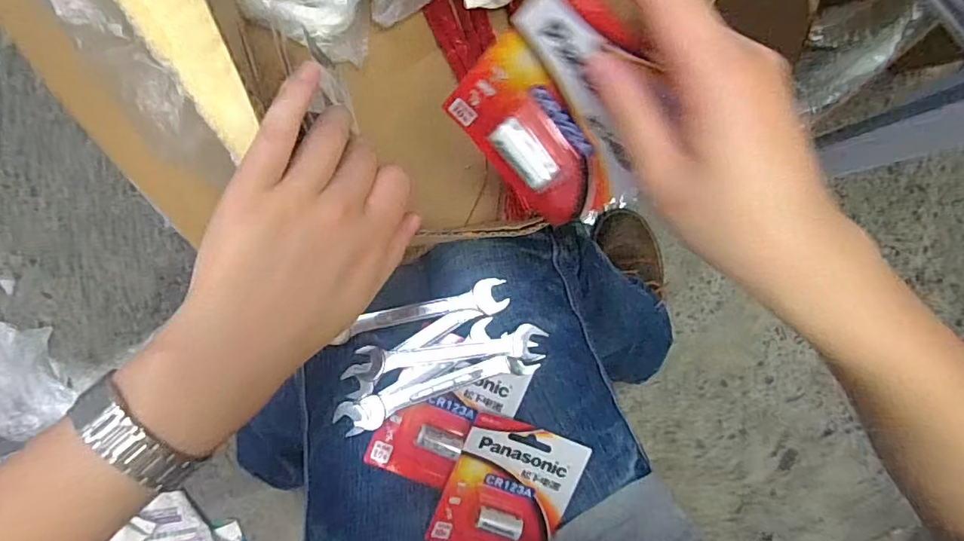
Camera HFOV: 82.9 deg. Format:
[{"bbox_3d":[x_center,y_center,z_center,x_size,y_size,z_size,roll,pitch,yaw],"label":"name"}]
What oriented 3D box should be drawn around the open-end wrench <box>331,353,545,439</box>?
[{"bbox_3d":[-0.034,0.089,0.406,0.148,0.005,0.025,-18,91,-4],"label":"open-end wrench"}]

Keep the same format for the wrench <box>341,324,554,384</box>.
[{"bbox_3d":[-0.027,0.062,0.404,0.146,0.009,0.026,-7,90,-4],"label":"wrench"}]

